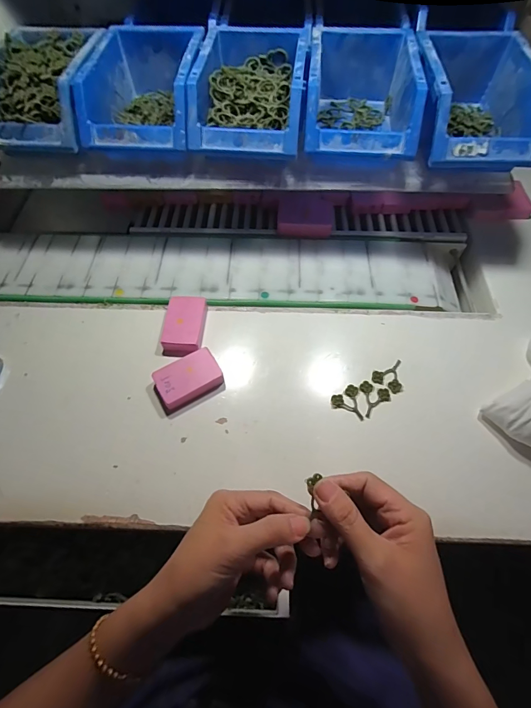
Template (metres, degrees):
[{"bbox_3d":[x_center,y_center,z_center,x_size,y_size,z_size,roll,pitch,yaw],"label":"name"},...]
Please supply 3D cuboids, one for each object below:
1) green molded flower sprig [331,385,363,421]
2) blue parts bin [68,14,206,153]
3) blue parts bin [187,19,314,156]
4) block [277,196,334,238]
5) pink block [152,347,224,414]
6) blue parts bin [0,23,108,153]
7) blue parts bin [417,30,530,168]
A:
[{"bbox_3d":[0.089,0.053,0.395,0.031,0.005,0.038,-1,61,0],"label":"green molded flower sprig"},{"bbox_3d":[-0.142,-0.314,0.441,0.122,0.080,0.178,4,62,3],"label":"blue parts bin"},{"bbox_3d":[-0.017,-0.310,0.432,0.124,0.072,0.184,4,62,3],"label":"blue parts bin"},{"bbox_3d":[0.058,-0.198,0.516,0.077,0.015,0.064,5,62,3],"label":"block"},{"bbox_3d":[-0.088,0.029,0.403,0.074,0.024,0.046,-27,65,-14],"label":"pink block"},{"bbox_3d":[-0.265,-0.318,0.442,0.121,0.079,0.186,4,62,3],"label":"blue parts bin"},{"bbox_3d":[0.238,-0.292,0.422,0.124,0.080,0.183,-1,61,0],"label":"blue parts bin"}]

